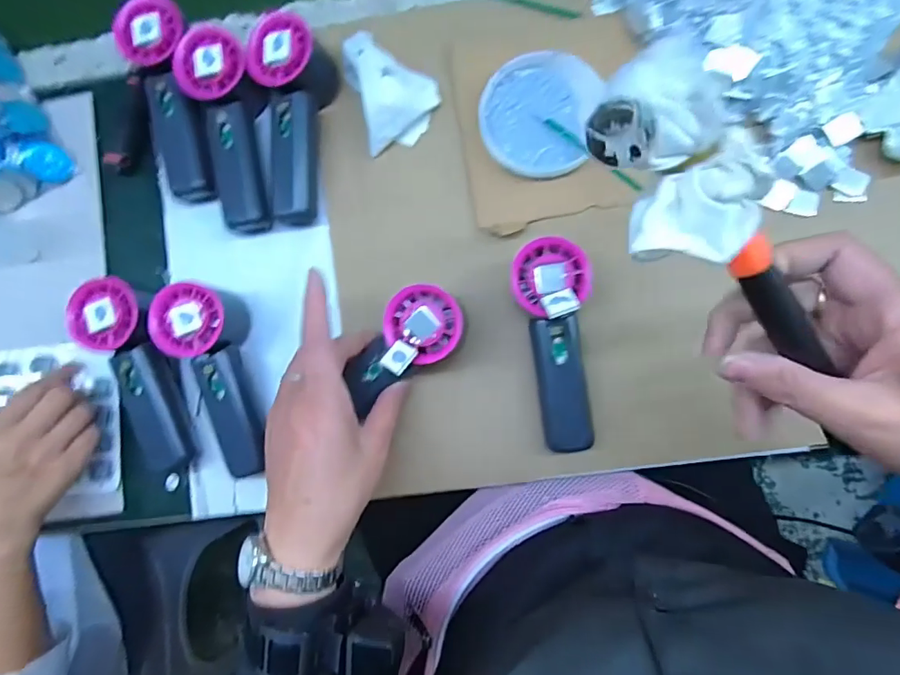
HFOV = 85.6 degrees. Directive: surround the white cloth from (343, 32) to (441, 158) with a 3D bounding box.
[{"bbox_3d":[-0.049,-0.214,0.405,0.068,0.039,0.100,-18,82,2],"label":"white cloth"}]

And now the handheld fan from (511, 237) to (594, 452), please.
[{"bbox_3d":[0.080,0.007,0.362,0.055,0.055,0.155,-7,82,4],"label":"handheld fan"}]

